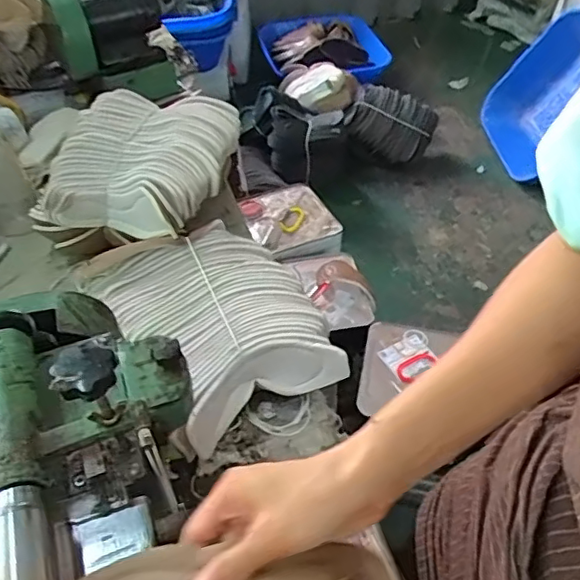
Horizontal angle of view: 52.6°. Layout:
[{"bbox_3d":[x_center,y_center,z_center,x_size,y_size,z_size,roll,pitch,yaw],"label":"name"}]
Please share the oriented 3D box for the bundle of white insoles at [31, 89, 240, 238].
[{"bbox_3d":[-0.220,-0.210,0.943,0.248,0.084,0.333,7,47,9],"label":"bundle of white insoles"}]

